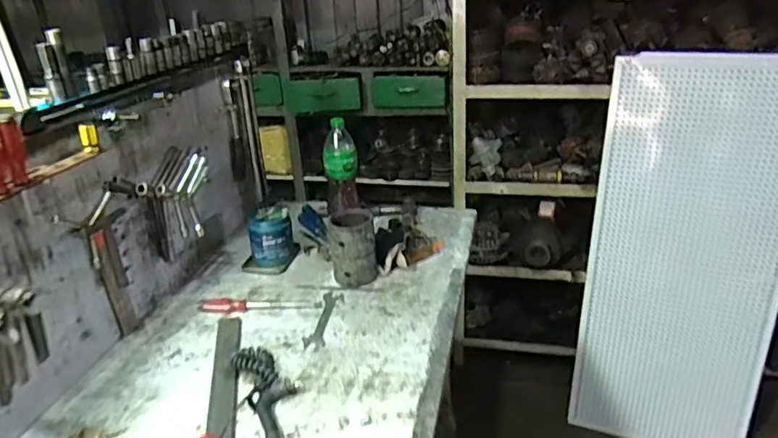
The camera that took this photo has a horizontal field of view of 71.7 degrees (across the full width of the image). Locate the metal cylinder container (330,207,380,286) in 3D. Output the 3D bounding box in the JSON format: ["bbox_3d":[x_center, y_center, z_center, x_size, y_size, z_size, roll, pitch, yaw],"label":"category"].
[{"bbox_3d":[-0.069,0.054,1.082,0.089,0.125,0.093,-4,25,-3],"label":"metal cylinder container"}]

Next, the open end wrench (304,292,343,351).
[{"bbox_3d":[-0.121,0.184,0.985,0.046,0.008,0.163,1,25,9],"label":"open end wrench"}]

